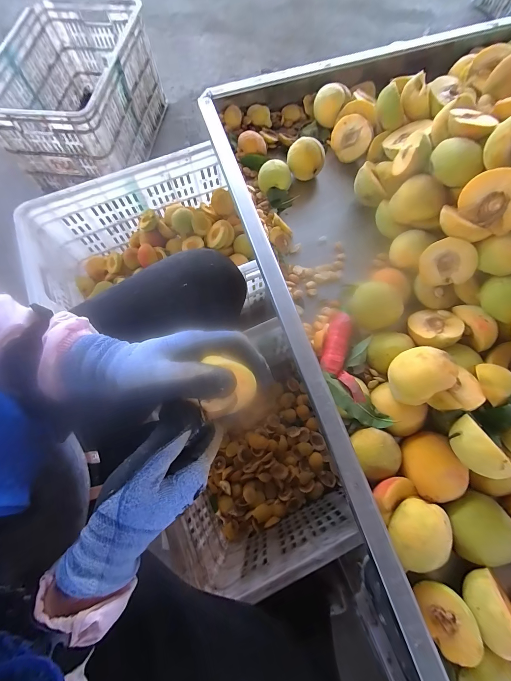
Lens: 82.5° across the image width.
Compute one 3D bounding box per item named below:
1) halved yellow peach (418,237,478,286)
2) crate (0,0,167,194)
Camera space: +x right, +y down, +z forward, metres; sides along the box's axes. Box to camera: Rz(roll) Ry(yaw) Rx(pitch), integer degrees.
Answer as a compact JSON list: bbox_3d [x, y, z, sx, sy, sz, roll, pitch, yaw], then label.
[{"bbox_3d":[0.229,-0.095,0.349,0.055,0.030,0.052,-10,107,34],"label":"halved yellow peach"},{"bbox_3d":[-0.555,-0.787,0.958,0.364,0.281,0.540,8,72,4],"label":"crate"}]

